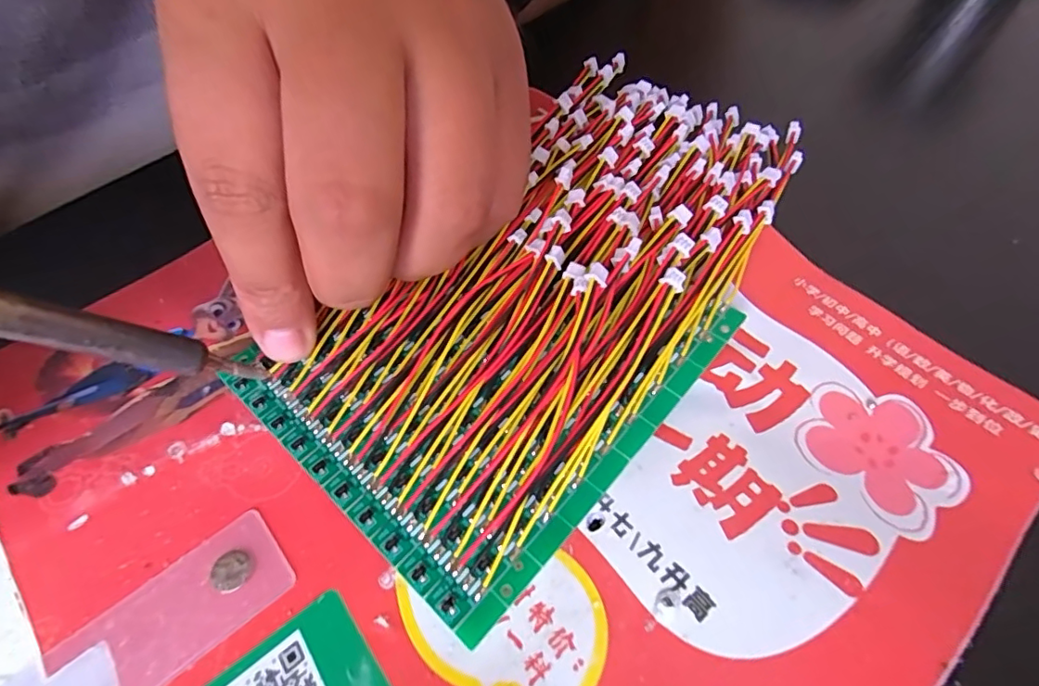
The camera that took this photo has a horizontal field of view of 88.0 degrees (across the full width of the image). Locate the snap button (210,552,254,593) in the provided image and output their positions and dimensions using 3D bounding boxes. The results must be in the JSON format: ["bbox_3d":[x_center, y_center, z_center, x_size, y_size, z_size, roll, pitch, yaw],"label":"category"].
[{"bbox_3d":[-0.060,0.047,0.112,0.008,0.004,0.008,0,55,0],"label":"snap button"}]

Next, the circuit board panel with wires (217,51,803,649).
[{"bbox_3d":[0.011,-0.020,0.142,0.088,0.015,0.157,37,67,24],"label":"circuit board panel with wires"}]

